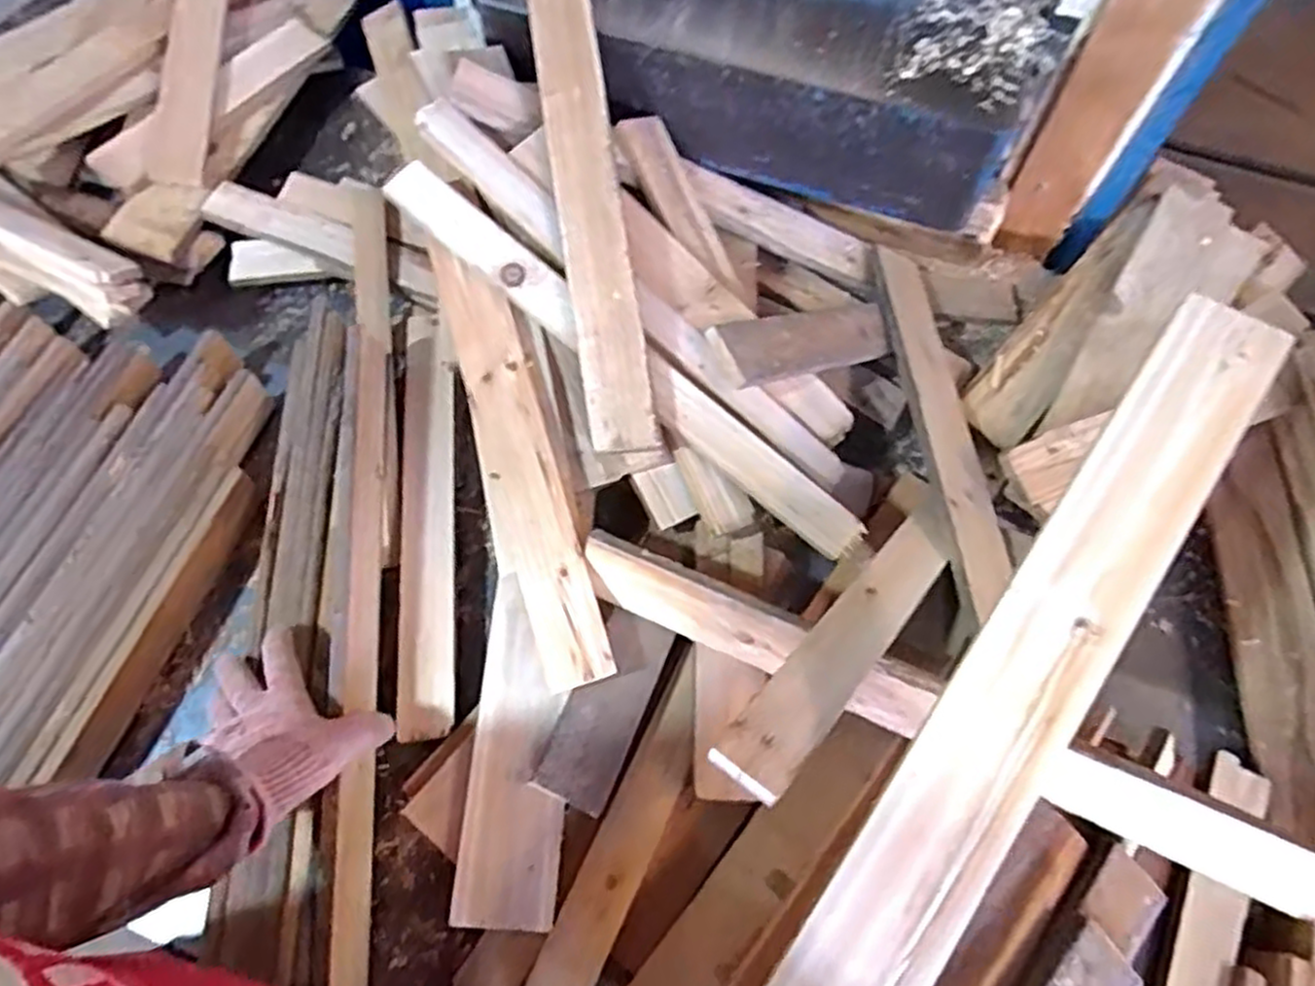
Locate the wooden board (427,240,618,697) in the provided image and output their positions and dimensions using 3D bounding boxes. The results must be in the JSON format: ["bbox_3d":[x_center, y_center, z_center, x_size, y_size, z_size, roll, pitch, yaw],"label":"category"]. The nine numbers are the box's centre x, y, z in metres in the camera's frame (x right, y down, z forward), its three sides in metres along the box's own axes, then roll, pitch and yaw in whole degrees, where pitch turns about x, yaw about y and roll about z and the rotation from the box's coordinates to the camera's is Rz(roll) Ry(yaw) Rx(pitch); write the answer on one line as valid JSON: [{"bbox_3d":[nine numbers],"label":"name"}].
[{"bbox_3d":[-0.126,-0.029,0.665,0.070,0.030,0.404,-18,78,4],"label":"wooden board"}]

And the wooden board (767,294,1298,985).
[{"bbox_3d":[0.229,0.111,0.453,0.080,0.011,0.565,35,79,15],"label":"wooden board"}]

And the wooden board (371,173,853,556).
[{"bbox_3d":[-0.030,-0.122,0.676,0.521,0.027,0.050,40,69,2],"label":"wooden board"}]

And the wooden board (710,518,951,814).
[{"bbox_3d":[0.152,0.107,0.572,0.050,0.014,0.324,40,47,16],"label":"wooden board"}]

